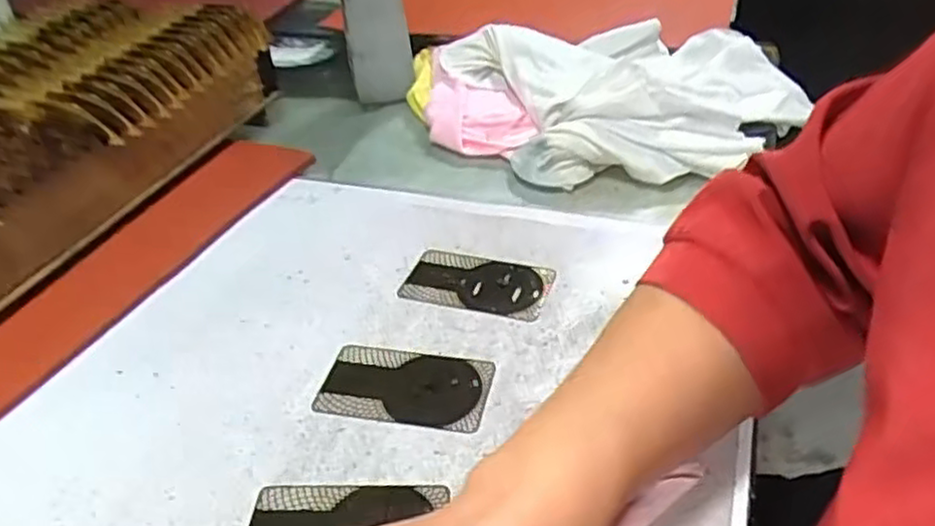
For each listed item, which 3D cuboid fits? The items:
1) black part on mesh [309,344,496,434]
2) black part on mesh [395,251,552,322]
[{"bbox_3d":[-0.031,0.064,0.381,0.086,0.008,0.052,5,38,14],"label":"black part on mesh"},{"bbox_3d":[0.006,0.012,0.441,0.087,0.008,0.051,9,39,19],"label":"black part on mesh"}]

